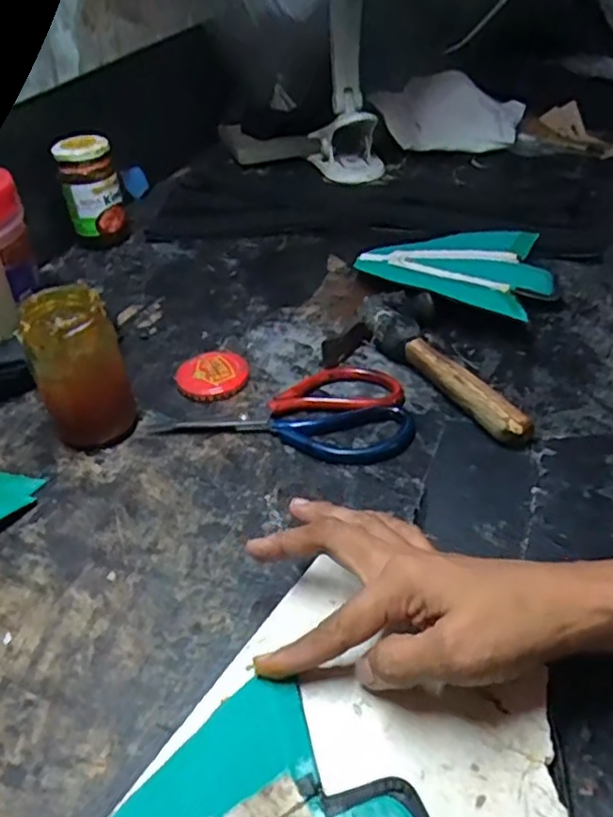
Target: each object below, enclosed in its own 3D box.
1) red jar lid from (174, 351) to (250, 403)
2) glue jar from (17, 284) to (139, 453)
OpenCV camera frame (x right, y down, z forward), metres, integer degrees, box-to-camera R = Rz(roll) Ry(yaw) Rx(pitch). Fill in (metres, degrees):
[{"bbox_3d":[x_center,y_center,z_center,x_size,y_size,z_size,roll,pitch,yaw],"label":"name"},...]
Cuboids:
[{"bbox_3d":[-0.078,-0.027,0.533,0.060,0.011,0.053,-10,41,-8],"label":"red jar lid"},{"bbox_3d":[-0.164,-0.028,0.467,0.059,0.111,0.059,-2,40,2],"label":"glue jar"}]

